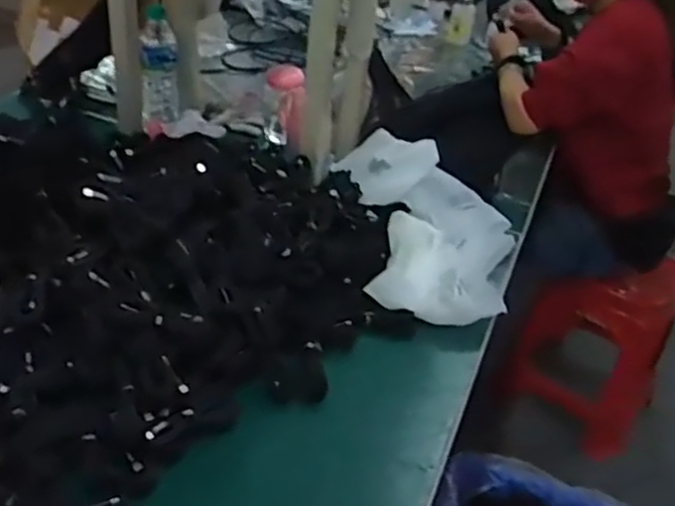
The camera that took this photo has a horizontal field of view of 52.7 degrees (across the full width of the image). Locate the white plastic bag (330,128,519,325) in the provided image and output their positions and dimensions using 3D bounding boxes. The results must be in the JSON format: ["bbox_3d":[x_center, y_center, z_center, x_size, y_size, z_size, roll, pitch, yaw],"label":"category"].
[{"bbox_3d":[0.122,-0.050,0.968,0.205,0.080,0.387,-5,48,-17],"label":"white plastic bag"}]

